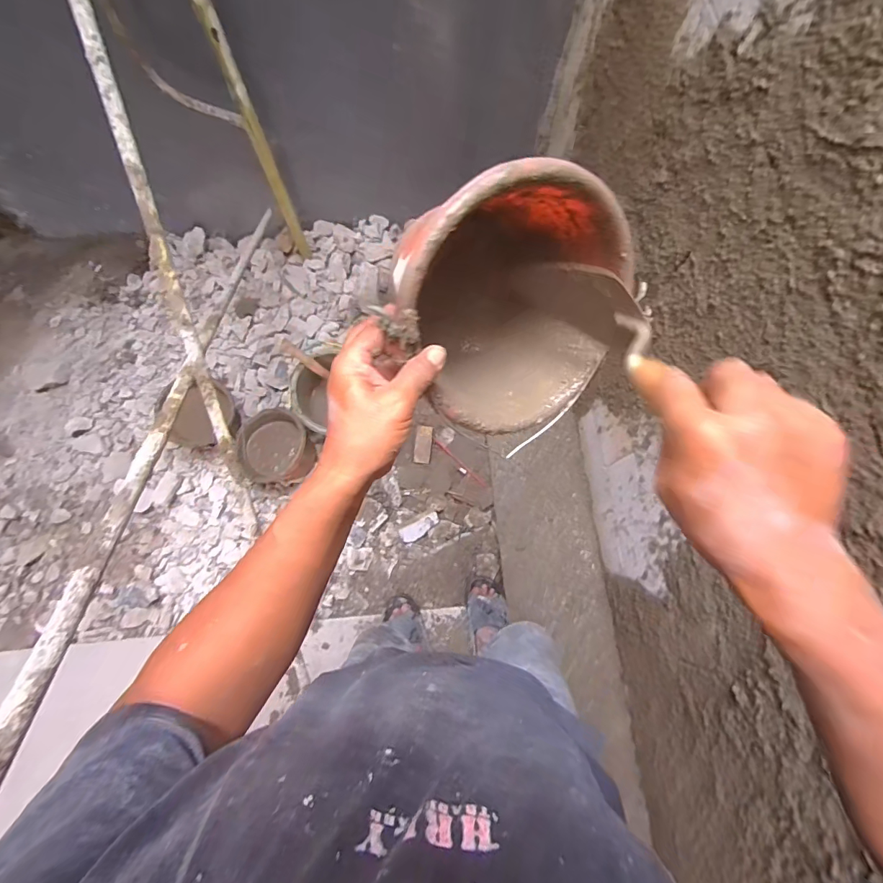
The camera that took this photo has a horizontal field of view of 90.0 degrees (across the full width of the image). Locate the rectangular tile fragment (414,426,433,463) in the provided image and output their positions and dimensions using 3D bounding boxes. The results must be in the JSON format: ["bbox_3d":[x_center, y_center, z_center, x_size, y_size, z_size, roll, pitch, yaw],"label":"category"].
[{"bbox_3d":[-0.062,0.011,1.554,0.058,0.009,0.127,8,89,-7],"label":"rectangular tile fragment"}]

